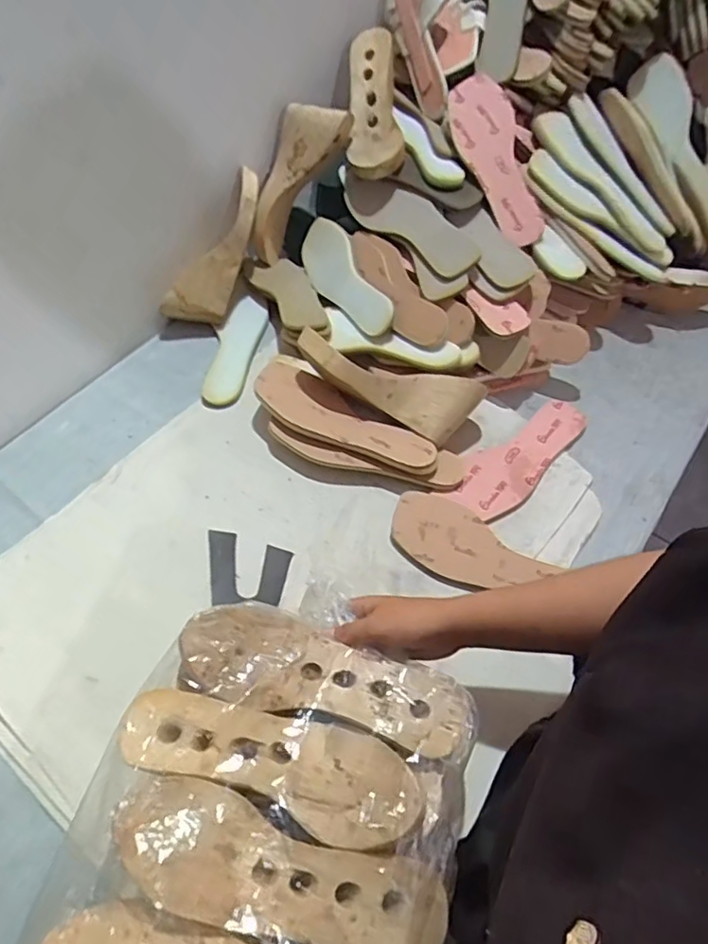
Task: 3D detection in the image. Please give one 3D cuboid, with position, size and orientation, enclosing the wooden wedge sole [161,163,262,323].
[{"bbox_3d":[-0.180,-0.304,0.809,0.060,0.085,0.222,38,106,21],"label":"wooden wedge sole"}]

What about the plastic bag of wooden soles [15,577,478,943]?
[{"bbox_3d":[-0.065,0.264,0.399,0.265,0.056,0.371,9,57,5],"label":"plastic bag of wooden soles"}]

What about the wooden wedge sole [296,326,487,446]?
[{"bbox_3d":[0.042,-0.111,0.707,0.221,0.071,0.071,21,59,12],"label":"wooden wedge sole"}]

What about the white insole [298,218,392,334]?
[{"bbox_3d":[-0.013,-0.267,0.813,0.011,0.081,0.238,11,39,-48],"label":"white insole"}]

